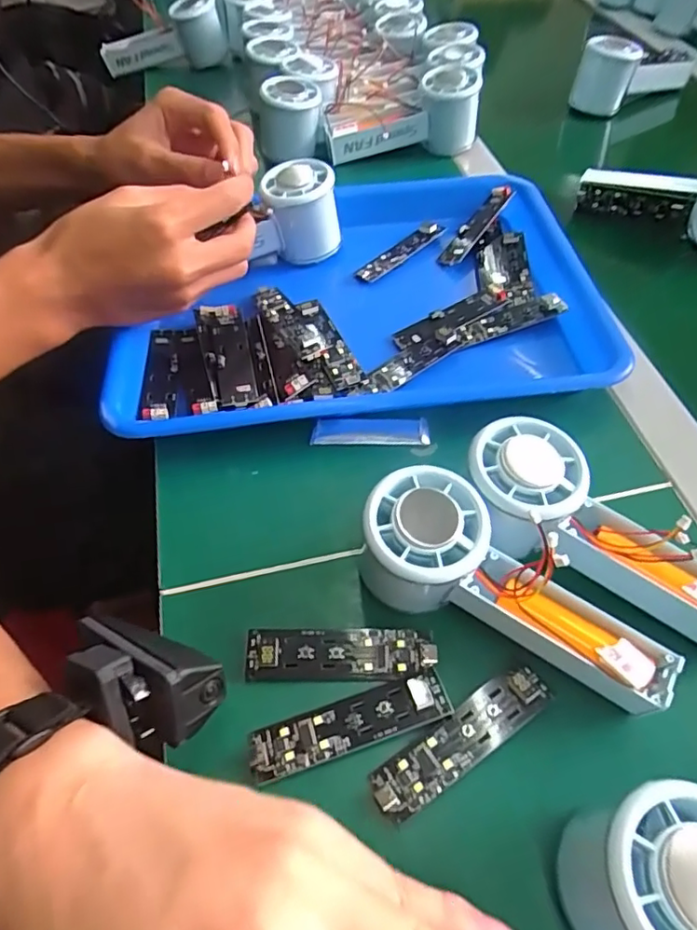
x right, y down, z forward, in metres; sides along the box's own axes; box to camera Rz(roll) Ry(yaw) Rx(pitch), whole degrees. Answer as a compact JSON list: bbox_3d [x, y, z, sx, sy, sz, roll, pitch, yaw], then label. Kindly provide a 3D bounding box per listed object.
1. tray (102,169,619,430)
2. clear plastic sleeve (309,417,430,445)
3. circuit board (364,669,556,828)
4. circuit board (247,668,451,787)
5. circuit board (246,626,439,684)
[{"bbox_3d":[0.006,-0.127,0.424,0.338,0.035,0.220,-9,55,-6],"label":"tray"},{"bbox_3d":[0.014,-0.021,0.363,0.073,0.004,0.019,1,54,1],"label":"clear plastic sleeve"},{"bbox_3d":[0.050,0.121,0.255,0.089,0.008,0.022,-30,50,-16],"label":"circuit board"},{"bbox_3d":[0.001,0.117,0.260,0.092,0.005,0.023,-15,55,-10],"label":"circuit board"},{"bbox_3d":[-0.004,0.091,0.278,0.090,0.008,0.025,-1,54,0],"label":"circuit board"}]

